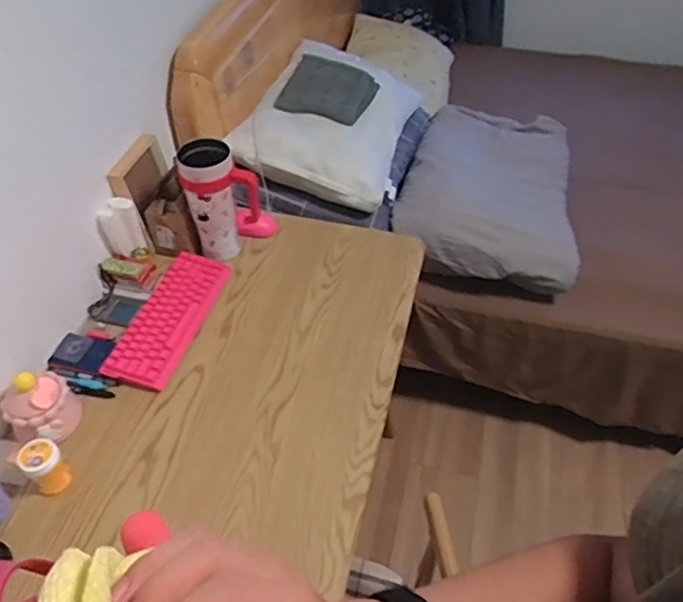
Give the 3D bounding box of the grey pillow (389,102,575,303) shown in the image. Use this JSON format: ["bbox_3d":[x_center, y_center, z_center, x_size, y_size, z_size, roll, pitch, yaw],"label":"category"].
[{"bbox_3d":[0.398,-0.301,1.570,0.437,0.163,0.585,11,48,12],"label":"grey pillow"}]

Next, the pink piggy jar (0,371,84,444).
[{"bbox_3d":[-0.464,0.153,0.928,0.098,0.116,0.100,-1,47,1],"label":"pink piggy jar"}]

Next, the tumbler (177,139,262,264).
[{"bbox_3d":[-0.225,-0.190,1.160,0.138,0.228,0.082,-19,49,-15],"label":"tumbler"}]

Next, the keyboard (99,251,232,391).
[{"bbox_3d":[-0.309,0.023,1.104,0.111,0.034,0.295,12,49,12],"label":"keyboard"}]

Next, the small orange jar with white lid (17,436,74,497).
[{"bbox_3d":[-0.428,0.240,0.878,0.052,0.080,0.057,33,56,28],"label":"small orange jar with white lid"}]

